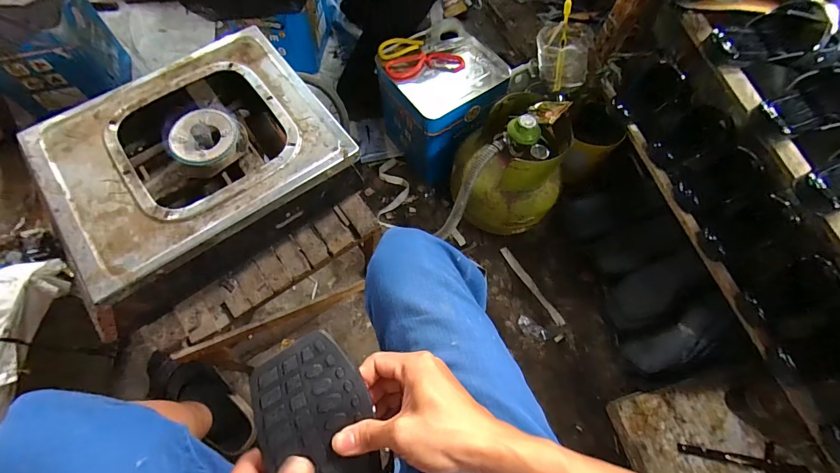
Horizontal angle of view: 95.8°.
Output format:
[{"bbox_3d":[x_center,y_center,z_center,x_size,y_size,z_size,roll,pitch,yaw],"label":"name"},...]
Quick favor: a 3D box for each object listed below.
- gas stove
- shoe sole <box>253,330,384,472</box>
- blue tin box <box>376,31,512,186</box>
[{"bbox_3d":[-0.303,-0.097,0.521,0.351,0.104,0.291,-34,71,-17],"label":"gas stove"},{"bbox_3d":[-0.063,0.196,0.301,0.081,0.032,0.230,-20,90,-12],"label":"shoe sole"},{"bbox_3d":[0.053,-0.316,0.968,0.232,0.274,0.252,-31,70,-16],"label":"blue tin box"}]

